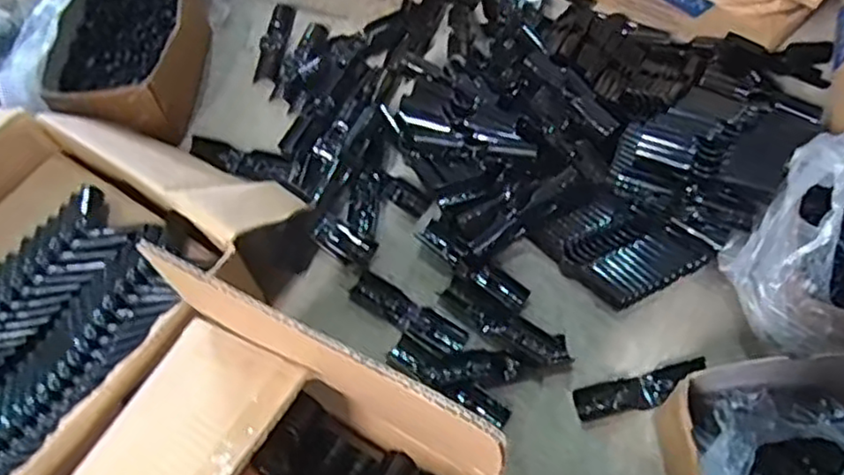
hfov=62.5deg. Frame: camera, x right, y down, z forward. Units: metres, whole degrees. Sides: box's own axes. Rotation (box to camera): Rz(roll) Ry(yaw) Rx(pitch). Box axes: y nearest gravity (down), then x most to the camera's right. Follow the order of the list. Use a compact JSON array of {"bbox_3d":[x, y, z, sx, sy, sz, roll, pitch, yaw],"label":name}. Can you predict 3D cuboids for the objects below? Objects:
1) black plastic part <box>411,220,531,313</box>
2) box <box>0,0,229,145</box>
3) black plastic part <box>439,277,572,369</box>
[{"bbox_3d":[0.049,0.029,0.713,0.134,0.025,0.030,35,68,21],"label":"black plastic part"},{"bbox_3d":[-0.363,-0.242,0.848,0.182,0.118,0.259,-1,60,3],"label":"box"},{"bbox_3d":[0.079,0.085,0.683,0.134,0.024,0.035,31,66,19],"label":"black plastic part"}]

